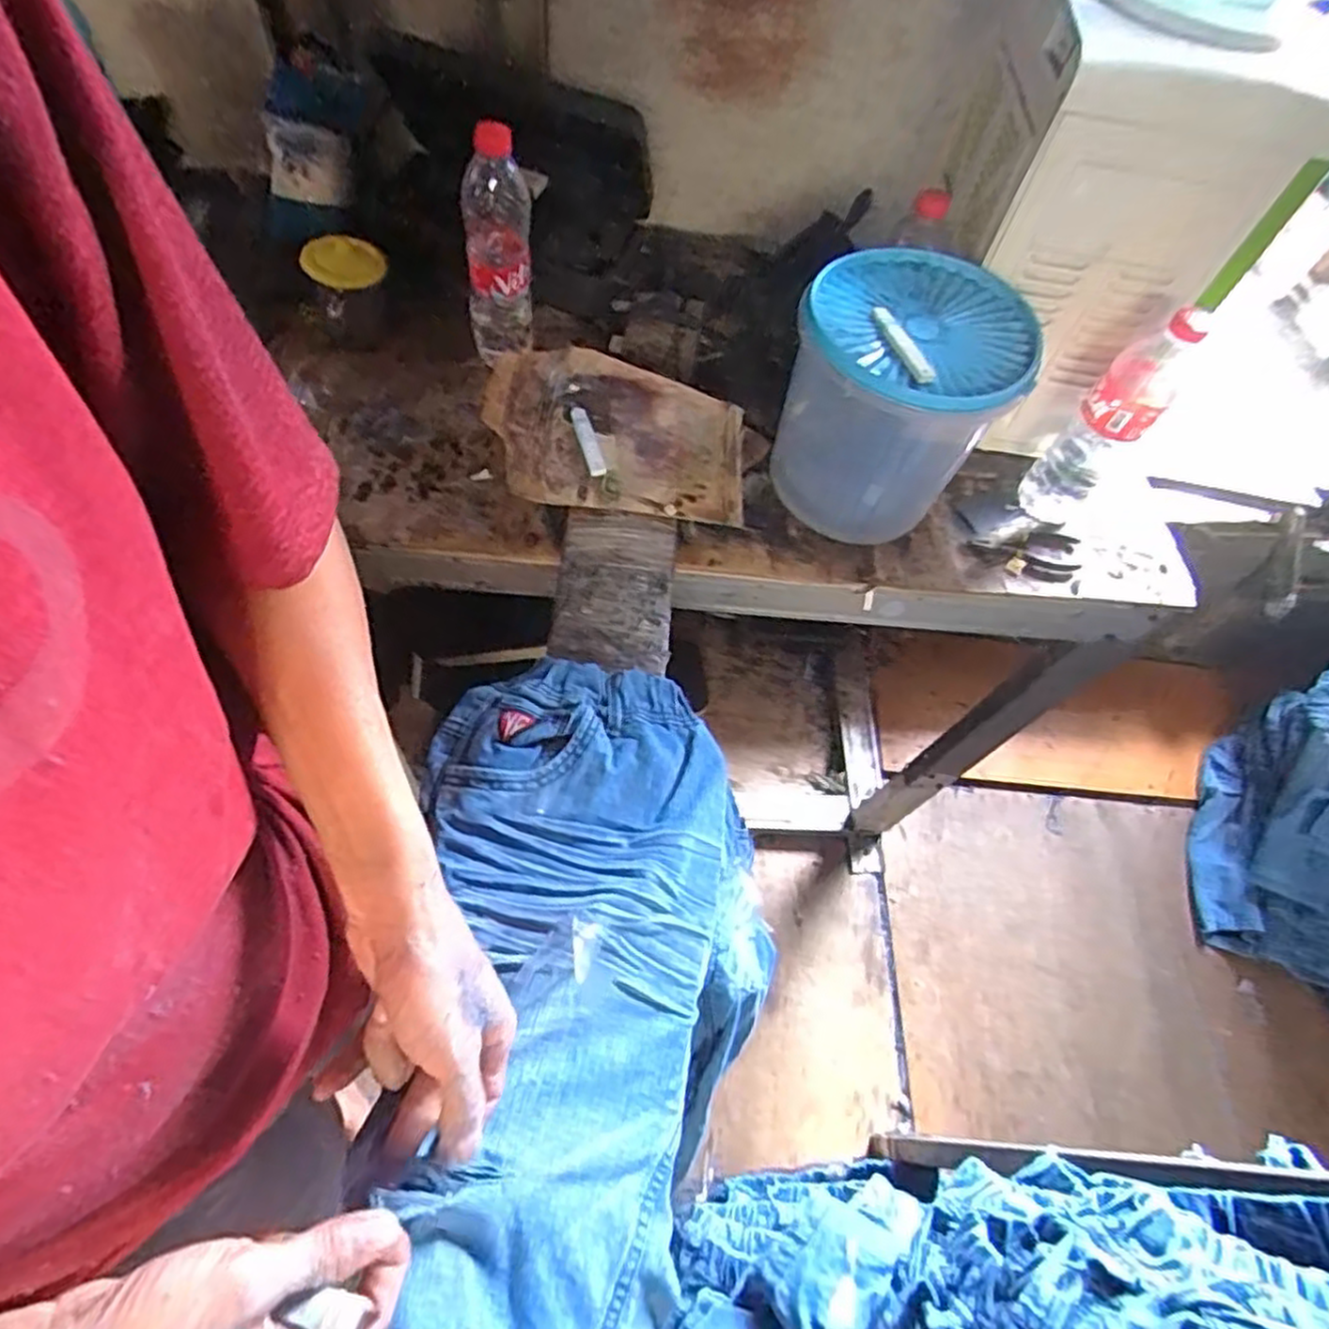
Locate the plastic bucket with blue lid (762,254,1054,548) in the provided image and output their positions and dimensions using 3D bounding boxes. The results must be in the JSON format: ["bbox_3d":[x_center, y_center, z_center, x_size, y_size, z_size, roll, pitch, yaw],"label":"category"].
[{"bbox_3d":[0.196,-0.223,0.666,0.183,0.199,0.162,20,59,4],"label":"plastic bucket with blue lid"}]

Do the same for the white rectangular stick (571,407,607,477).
[{"bbox_3d":[-0.066,-0.194,0.648,0.014,0.008,0.081,-11,62,-14],"label":"white rectangular stick"}]

